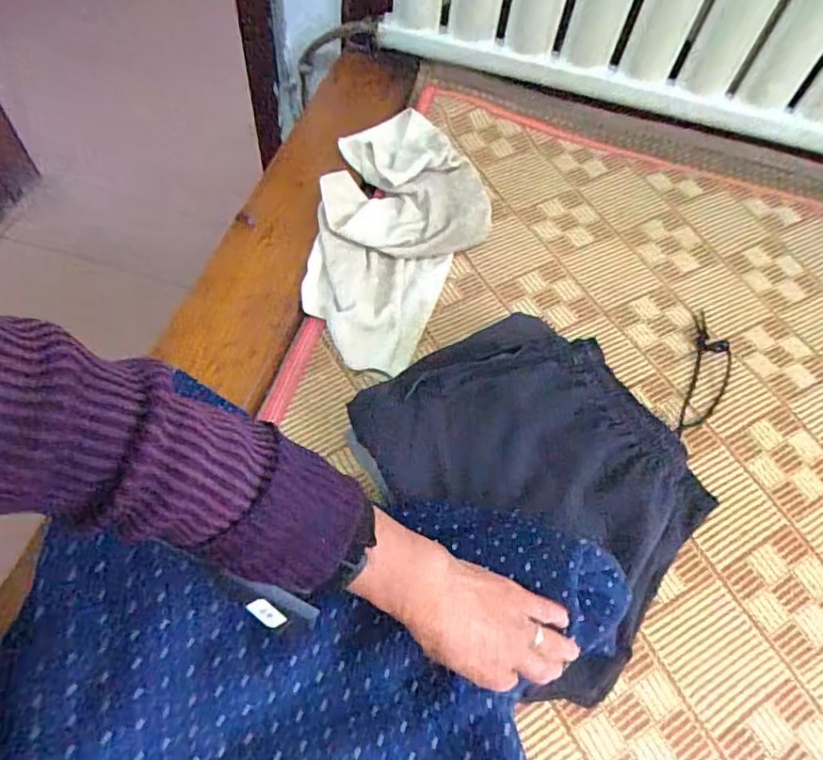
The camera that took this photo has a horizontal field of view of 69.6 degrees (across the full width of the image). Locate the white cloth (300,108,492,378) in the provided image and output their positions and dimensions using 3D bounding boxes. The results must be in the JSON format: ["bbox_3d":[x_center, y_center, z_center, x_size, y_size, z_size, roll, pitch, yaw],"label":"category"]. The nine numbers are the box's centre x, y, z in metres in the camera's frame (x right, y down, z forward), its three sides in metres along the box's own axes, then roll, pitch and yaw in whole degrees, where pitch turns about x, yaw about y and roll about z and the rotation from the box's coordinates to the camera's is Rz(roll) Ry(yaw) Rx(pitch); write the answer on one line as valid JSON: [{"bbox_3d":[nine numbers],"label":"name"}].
[{"bbox_3d":[-0.012,-0.192,0.758,0.211,0.060,0.411,9,58,1],"label":"white cloth"}]

